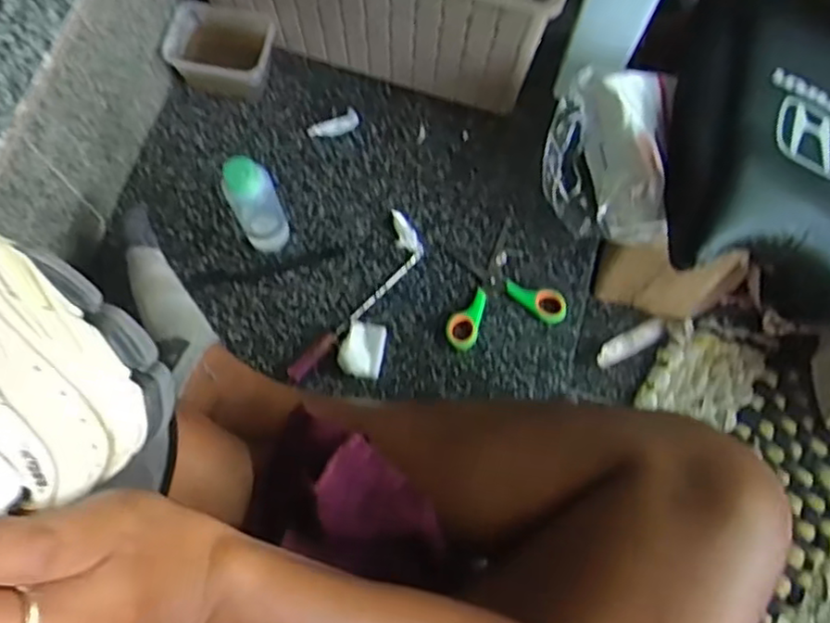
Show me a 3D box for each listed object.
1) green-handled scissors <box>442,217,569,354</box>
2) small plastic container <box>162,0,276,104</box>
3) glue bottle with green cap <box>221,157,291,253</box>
[{"bbox_3d":[0.081,-0.029,0.685,0.122,0.012,0.115,-16,73,-6],"label":"green-handled scissors"},{"bbox_3d":[-0.208,-0.281,0.730,0.107,0.056,0.088,17,73,4],"label":"small plastic container"},{"bbox_3d":[-0.150,-0.101,0.632,0.047,0.139,0.041,-23,74,-8],"label":"glue bottle with green cap"}]

